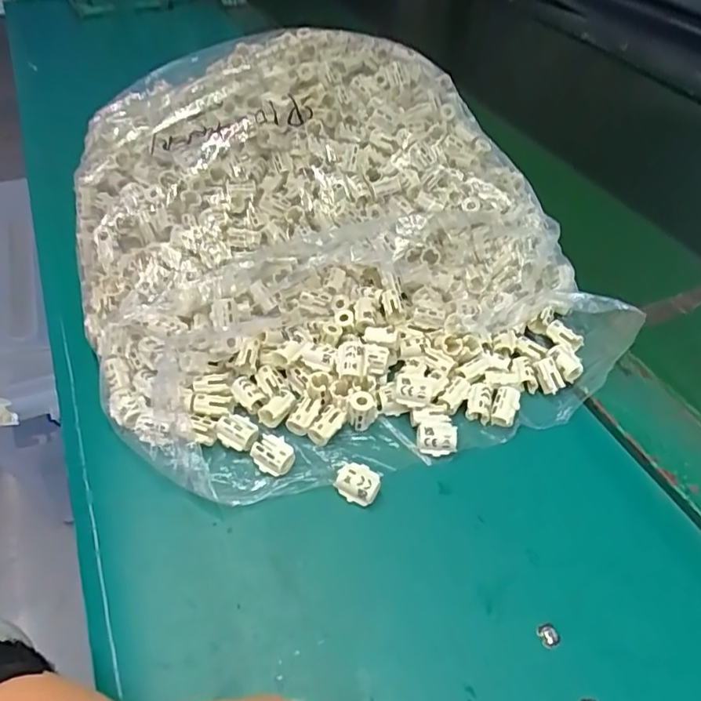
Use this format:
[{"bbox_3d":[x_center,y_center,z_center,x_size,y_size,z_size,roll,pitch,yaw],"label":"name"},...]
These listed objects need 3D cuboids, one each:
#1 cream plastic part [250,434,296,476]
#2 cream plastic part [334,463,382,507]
[{"bbox_3d":[-0.043,0.058,0.315,0.023,0.012,0.017,29,52,23],"label":"cream plastic part"},{"bbox_3d":[0.004,0.073,0.305,0.022,0.015,0.017,29,52,24],"label":"cream plastic part"}]

